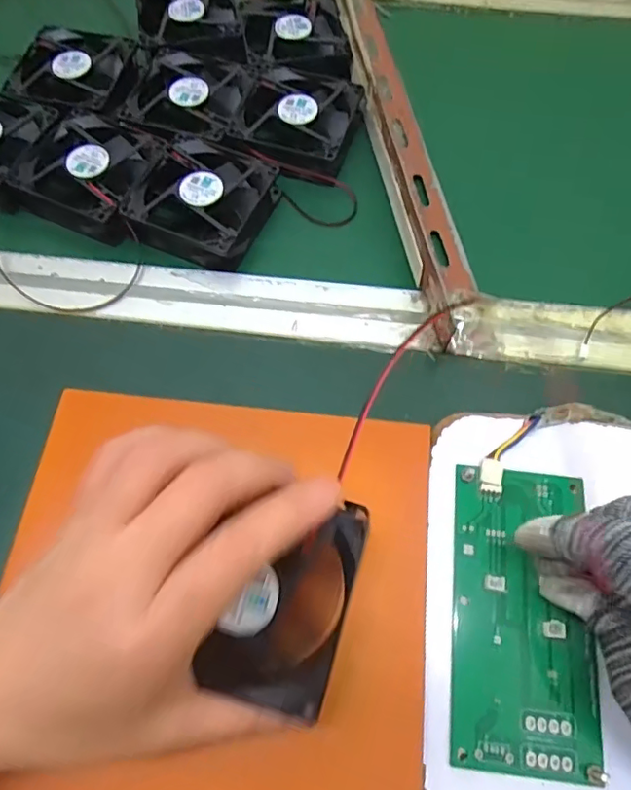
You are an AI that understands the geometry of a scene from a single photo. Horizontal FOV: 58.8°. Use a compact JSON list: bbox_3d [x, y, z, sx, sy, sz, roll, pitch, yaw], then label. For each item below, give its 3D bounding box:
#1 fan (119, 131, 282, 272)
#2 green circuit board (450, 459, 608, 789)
[{"bbox_3d":[-0.076,-0.130,0.379,0.082,0.025,0.082,20,67,11],"label":"fan"},{"bbox_3d":[0.097,0.101,0.264,0.066,0.007,0.134,2,67,3],"label":"green circuit board"}]

